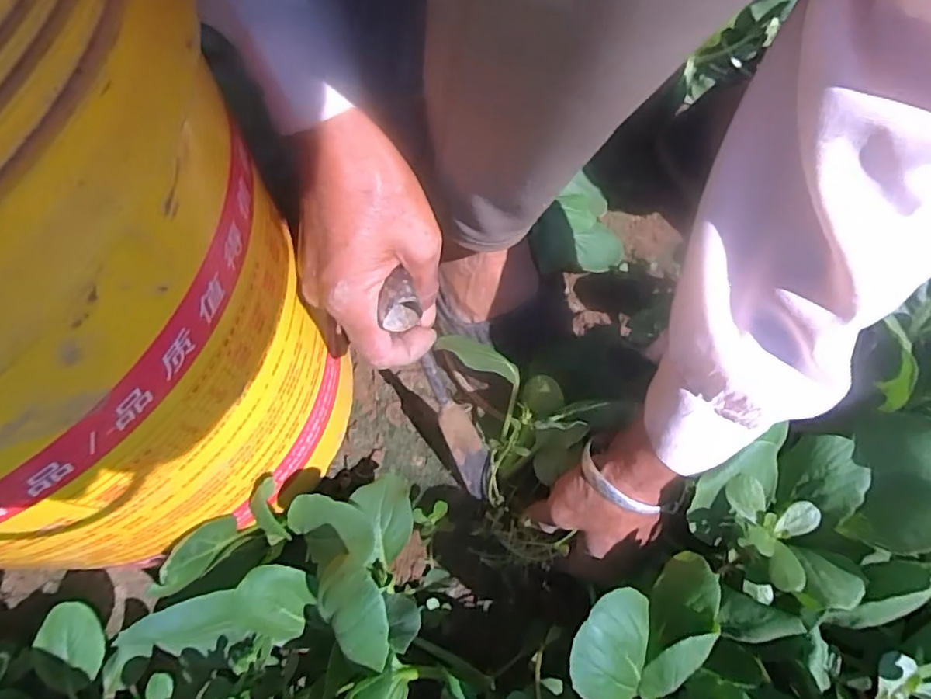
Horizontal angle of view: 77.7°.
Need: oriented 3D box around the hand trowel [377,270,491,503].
[{"bbox_3d":[-0.014,0.031,0.366,0.023,0.200,0.036,-31,50,-11],"label":"hand trowel"}]

